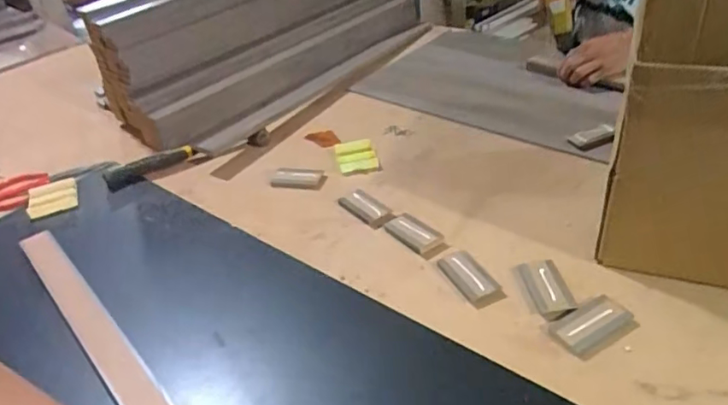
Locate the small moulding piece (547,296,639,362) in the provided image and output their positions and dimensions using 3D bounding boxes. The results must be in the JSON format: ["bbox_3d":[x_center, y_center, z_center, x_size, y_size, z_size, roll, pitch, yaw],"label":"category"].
[{"bbox_3d":[0.235,0.126,0.570,0.077,0.012,0.051,-21,36,-19],"label":"small moulding piece"}]

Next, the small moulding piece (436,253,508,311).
[{"bbox_3d":[0.125,0.088,0.654,0.041,0.008,0.088,-21,36,-19],"label":"small moulding piece"}]

